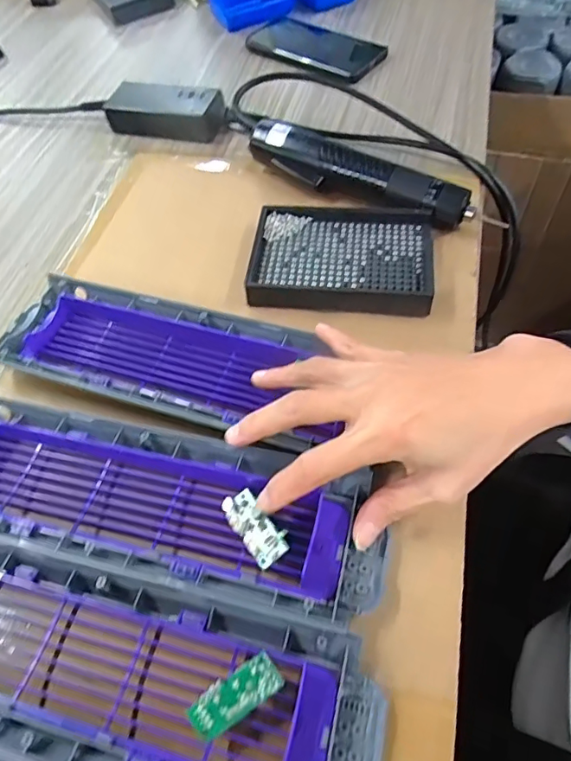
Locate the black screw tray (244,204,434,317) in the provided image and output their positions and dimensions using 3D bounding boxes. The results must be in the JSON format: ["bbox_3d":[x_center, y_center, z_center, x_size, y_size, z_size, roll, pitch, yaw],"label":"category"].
[{"bbox_3d":[0.043,-0.095,0.388,0.133,0.025,0.095,3,59,8],"label":"black screw tray"}]

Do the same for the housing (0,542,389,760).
[{"bbox_3d":[-0.098,0.139,0.246,0.286,0.035,0.085,9,60,11],"label":"housing"}]

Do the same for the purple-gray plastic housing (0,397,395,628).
[{"bbox_3d":[-0.087,0.066,0.291,0.286,0.026,0.087,12,58,12],"label":"purple-gray plastic housing"}]

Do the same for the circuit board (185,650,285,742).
[{"bbox_3d":[-0.023,0.146,0.232,0.044,0.004,0.018,-33,77,-6],"label":"circuit board"}]

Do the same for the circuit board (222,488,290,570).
[{"bbox_3d":[-0.017,0.078,0.274,0.019,0.011,0.044,-33,56,-17],"label":"circuit board"}]

